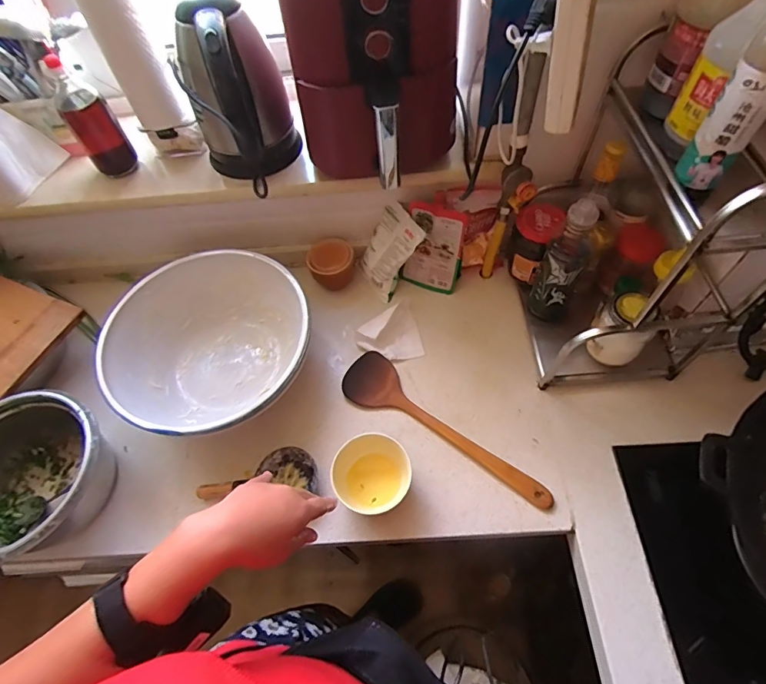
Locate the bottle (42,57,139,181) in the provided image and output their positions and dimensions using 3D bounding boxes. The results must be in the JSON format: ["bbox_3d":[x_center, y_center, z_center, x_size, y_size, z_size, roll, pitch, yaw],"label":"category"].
[{"bbox_3d":[-0.481,-0.366,0.730,0.069,0.165,0.080,-37,64,-16],"label":"bottle"}]

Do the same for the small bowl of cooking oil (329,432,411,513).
[{"bbox_3d":[-0.016,0.197,0.662,0.111,0.055,0.110,-2,60,3],"label":"small bowl of cooking oil"}]

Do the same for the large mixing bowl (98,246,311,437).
[{"bbox_3d":[-0.278,0.011,0.754,0.330,0.128,0.310,-2,60,3],"label":"large mixing bowl"}]

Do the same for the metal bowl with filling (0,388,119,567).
[{"bbox_3d":[-0.522,0.206,0.667,0.237,0.129,0.225,-2,60,3],"label":"metal bowl with filling"}]

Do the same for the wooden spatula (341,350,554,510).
[{"bbox_3d":[0.086,0.143,0.706,0.371,0.018,0.089,37,69,22],"label":"wooden spatula"}]

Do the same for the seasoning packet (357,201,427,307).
[{"bbox_3d":[0.014,-0.166,0.834,0.027,0.156,0.095,-13,55,-47],"label":"seasoning packet"}]

